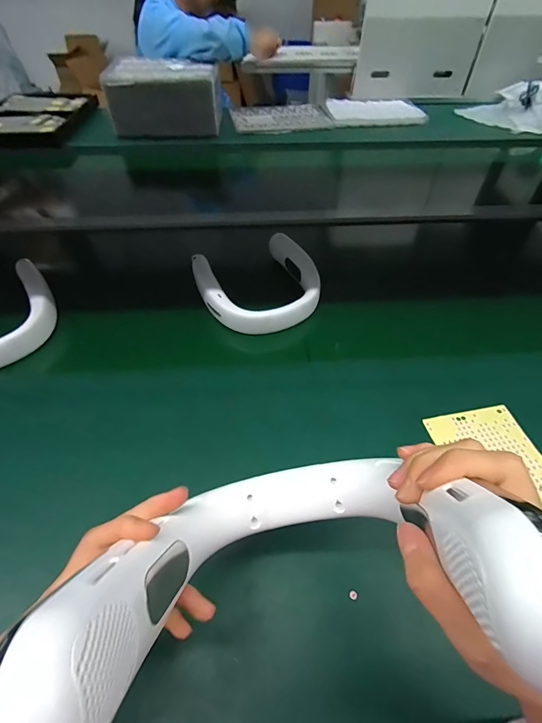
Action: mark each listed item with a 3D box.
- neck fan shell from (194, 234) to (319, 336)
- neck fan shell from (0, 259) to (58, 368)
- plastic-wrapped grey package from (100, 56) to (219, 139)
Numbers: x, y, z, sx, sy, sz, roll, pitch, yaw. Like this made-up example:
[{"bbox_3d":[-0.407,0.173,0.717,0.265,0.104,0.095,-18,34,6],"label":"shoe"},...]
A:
[{"bbox_3d":[-0.020,-0.131,0.592,0.193,0.067,0.173,-25,55,-19],"label":"neck fan shell"},{"bbox_3d":[-0.427,-0.064,0.541,0.200,0.054,0.173,-28,56,-21],"label":"neck fan shell"},{"bbox_3d":[-0.336,-0.847,1.131,0.333,0.144,0.229,-5,51,-4],"label":"plastic-wrapped grey package"}]

